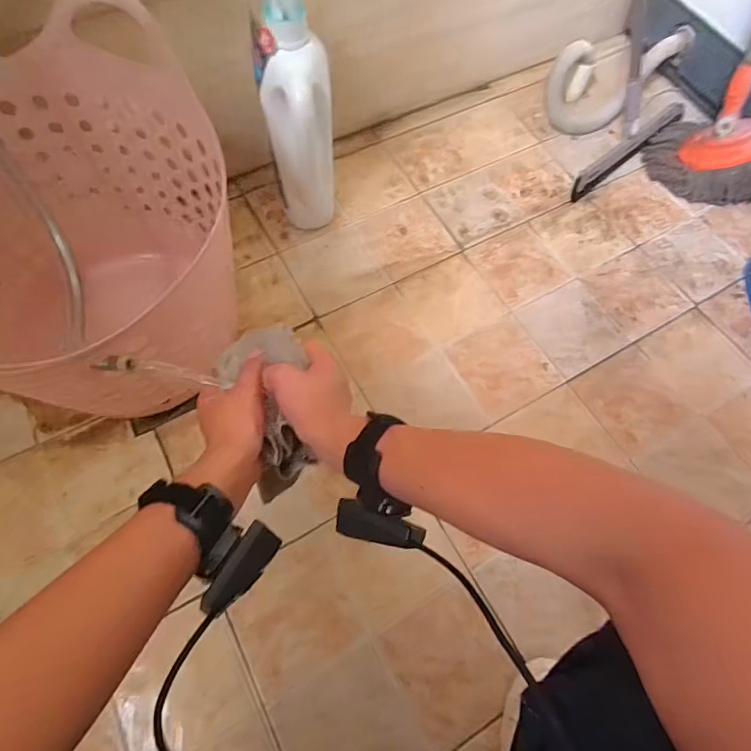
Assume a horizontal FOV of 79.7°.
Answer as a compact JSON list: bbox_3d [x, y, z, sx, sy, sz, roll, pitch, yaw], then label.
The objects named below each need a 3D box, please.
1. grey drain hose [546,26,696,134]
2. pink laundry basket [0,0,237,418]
[{"bbox_3d":[0.497,-0.638,0.953,0.160,0.110,0.296,43,72,14],"label":"grey drain hose"},{"bbox_3d":[-0.377,-0.146,0.580,0.365,0.338,0.353,1,67,-2],"label":"pink laundry basket"}]

